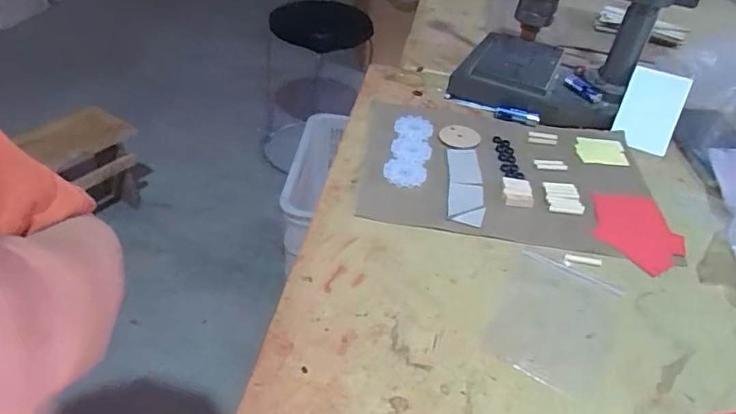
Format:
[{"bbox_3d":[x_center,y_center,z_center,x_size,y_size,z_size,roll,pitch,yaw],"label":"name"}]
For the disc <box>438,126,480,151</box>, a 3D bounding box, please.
[{"bbox_3d":[0.095,-0.072,0.553,0.046,0.004,0.041,-24,48,-34],"label":"disc"}]

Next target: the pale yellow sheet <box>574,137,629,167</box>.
[{"bbox_3d":[0.249,-0.060,0.571,0.051,0.004,0.052,10,38,2],"label":"pale yellow sheet"}]

